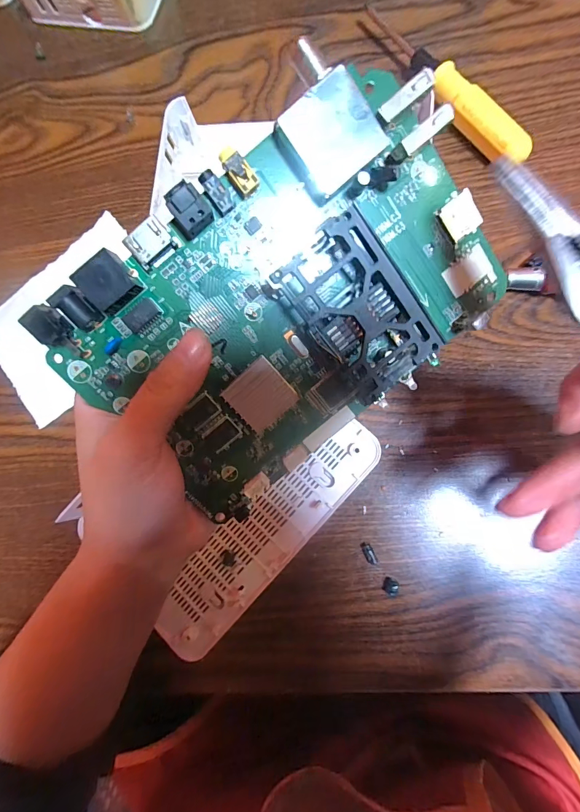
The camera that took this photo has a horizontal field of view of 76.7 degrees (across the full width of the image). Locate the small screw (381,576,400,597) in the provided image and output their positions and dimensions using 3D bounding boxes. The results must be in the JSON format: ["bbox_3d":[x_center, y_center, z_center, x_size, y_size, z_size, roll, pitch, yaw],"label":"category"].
[{"bbox_3d":[0.060,0.107,0.216,0.008,0.005,0.008,21,87,9],"label":"small screw"}]

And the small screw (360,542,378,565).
[{"bbox_3d":[0.048,0.089,0.221,0.006,0.004,0.014,-28,81,4],"label":"small screw"}]

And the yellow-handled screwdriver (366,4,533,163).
[{"bbox_3d":[0.099,-0.209,0.244,0.024,0.019,0.145,-37,80,2],"label":"yellow-handled screwdriver"}]

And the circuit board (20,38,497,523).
[{"bbox_3d":[-0.001,-0.038,0.141,0.158,0.018,0.108,-39,105,6],"label":"circuit board"}]

